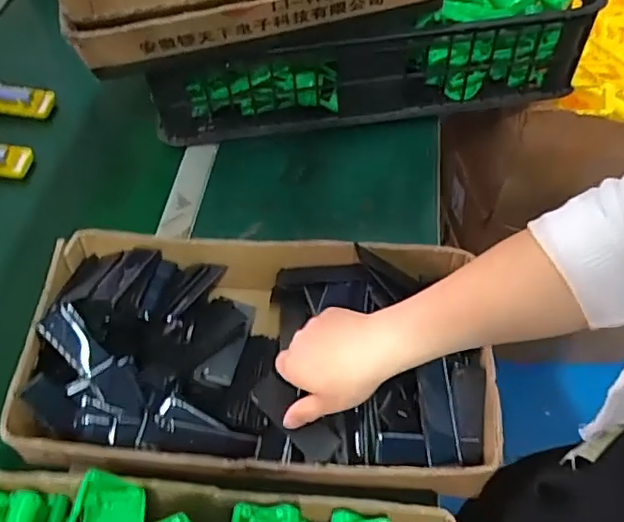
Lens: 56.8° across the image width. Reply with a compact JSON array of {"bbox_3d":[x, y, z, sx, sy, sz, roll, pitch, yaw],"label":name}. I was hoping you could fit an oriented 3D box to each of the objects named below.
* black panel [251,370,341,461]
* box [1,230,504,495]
[{"bbox_3d":[-0.016,0.138,0.508,0.090,0.008,0.030,40,81,24],"label":"black panel"},{"bbox_3d":[-0.052,0.093,0.560,0.415,0.098,0.235,3,54,2],"label":"box"}]

